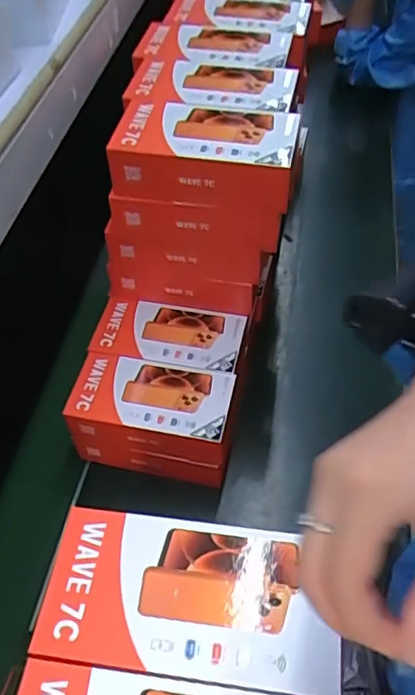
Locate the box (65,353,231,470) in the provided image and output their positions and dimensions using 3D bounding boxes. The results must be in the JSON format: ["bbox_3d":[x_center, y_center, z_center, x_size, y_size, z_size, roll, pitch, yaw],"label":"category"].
[{"bbox_3d":[-0.063,0.068,0.666,0.186,0.061,0.096,9,51,11],"label":"box"}]

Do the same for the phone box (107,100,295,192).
[{"bbox_3d":[-0.001,-0.203,0.588,0.190,0.052,0.114,10,51,12],"label":"phone box"}]

